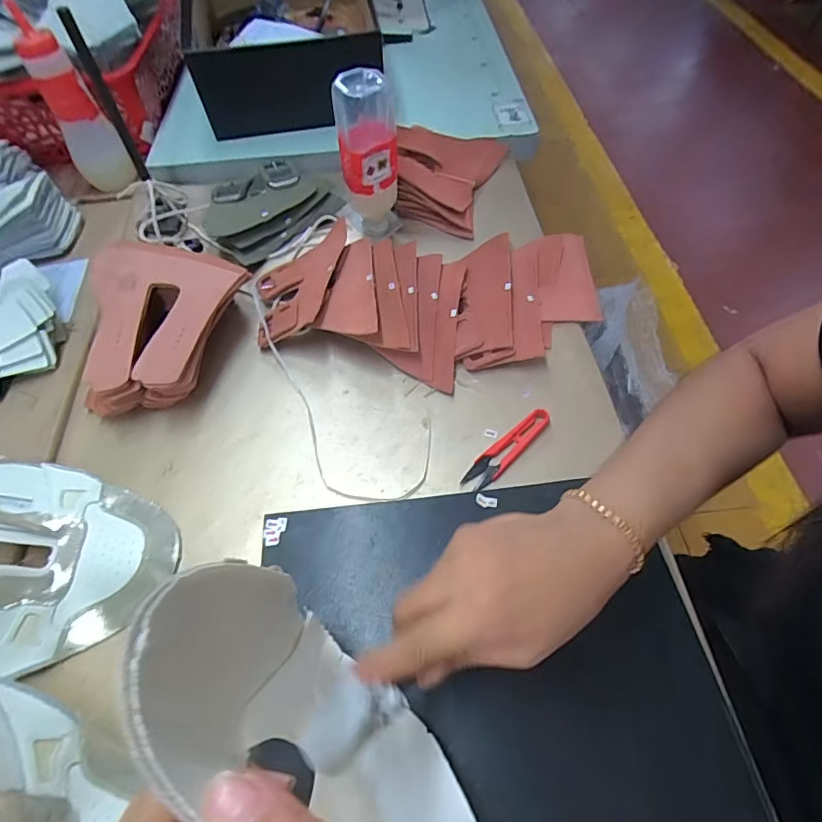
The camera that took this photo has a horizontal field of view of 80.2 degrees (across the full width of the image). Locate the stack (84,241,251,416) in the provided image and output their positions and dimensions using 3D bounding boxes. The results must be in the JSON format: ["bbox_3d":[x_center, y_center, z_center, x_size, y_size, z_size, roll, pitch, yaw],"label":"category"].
[{"bbox_3d":[-0.246,-0.096,0.494,0.165,0.068,0.191,-14,58,-8],"label":"stack"}]

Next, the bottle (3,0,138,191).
[{"bbox_3d":[-0.406,-0.354,0.601,0.058,0.177,0.058,-36,63,-20],"label":"bottle"}]

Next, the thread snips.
[{"bbox_3d":[0.088,0.033,0.436,0.098,0.011,0.024,-38,64,-21],"label":"thread snips"}]

